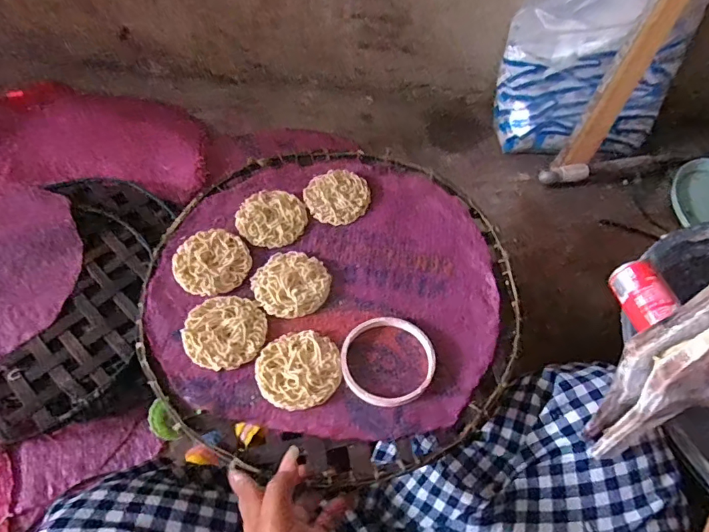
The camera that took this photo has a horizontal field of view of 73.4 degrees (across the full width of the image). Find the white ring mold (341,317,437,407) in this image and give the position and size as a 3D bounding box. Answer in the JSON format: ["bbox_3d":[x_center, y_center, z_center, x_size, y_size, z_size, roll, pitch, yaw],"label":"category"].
[{"bbox_3d":[0.033,0.090,0.452,0.090,0.016,0.088,3,55,-2],"label":"white ring mold"}]

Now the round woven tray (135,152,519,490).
[{"bbox_3d":[-0.022,0.020,0.495,0.365,0.022,0.361,2,58,-3],"label":"round woven tray"}]

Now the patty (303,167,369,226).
[{"bbox_3d":[-0.021,-0.084,0.570,0.072,0.010,0.076,2,55,-3],"label":"patty"}]

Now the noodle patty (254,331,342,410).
[{"bbox_3d":[-0.052,0.094,0.441,0.076,0.012,0.073,2,55,-3],"label":"noodle patty"}]

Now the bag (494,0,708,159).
[{"bbox_3d":[0.409,-0.341,0.811,0.278,0.301,0.156,2,55,-3],"label":"bag"}]

